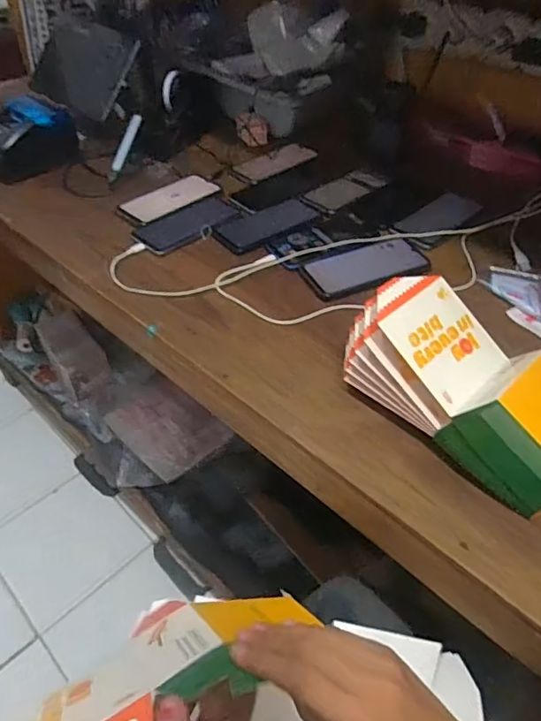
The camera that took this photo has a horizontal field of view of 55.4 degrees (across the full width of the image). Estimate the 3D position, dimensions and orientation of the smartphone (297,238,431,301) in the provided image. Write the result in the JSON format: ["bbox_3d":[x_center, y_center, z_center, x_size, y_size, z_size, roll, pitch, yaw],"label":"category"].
[{"bbox_3d":[0.129,-0.126,0.694,0.165,0.010,0.089,-17,48,-18],"label":"smartphone"}]

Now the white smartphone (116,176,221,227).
[{"bbox_3d":[-0.165,-0.259,0.821,0.155,0.010,0.072,-33,55,-30],"label":"white smartphone"}]

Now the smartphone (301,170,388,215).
[{"bbox_3d":[0.123,-0.280,0.841,0.146,0.009,0.076,-32,54,-29],"label":"smartphone"}]

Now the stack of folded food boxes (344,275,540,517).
[{"bbox_3d":[0.186,0.021,0.488,0.110,0.104,0.233,-35,55,-31],"label":"stack of folded food boxes"}]

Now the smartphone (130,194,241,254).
[{"bbox_3d":[-0.124,-0.209,0.783,0.167,0.006,0.078,-33,55,-30],"label":"smartphone"}]

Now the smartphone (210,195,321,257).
[{"bbox_3d":[-0.002,-0.210,0.782,0.164,0.008,0.080,-23,50,-23],"label":"smartphone"}]

